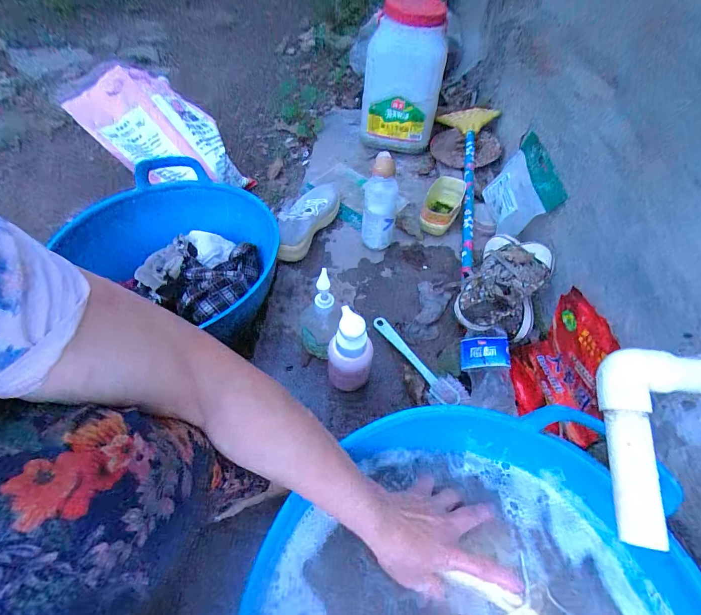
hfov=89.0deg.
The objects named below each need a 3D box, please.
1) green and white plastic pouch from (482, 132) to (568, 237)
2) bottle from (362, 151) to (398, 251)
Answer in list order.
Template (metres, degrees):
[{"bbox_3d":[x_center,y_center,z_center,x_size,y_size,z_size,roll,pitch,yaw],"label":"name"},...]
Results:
[{"bbox_3d":[0.362,-0.261,0.775,0.026,0.158,0.227,23,51,-22],"label":"green and white plastic pouch"},{"bbox_3d":[0.058,-0.200,0.711,0.064,0.208,0.053,6,54,0],"label":"bottle"}]

